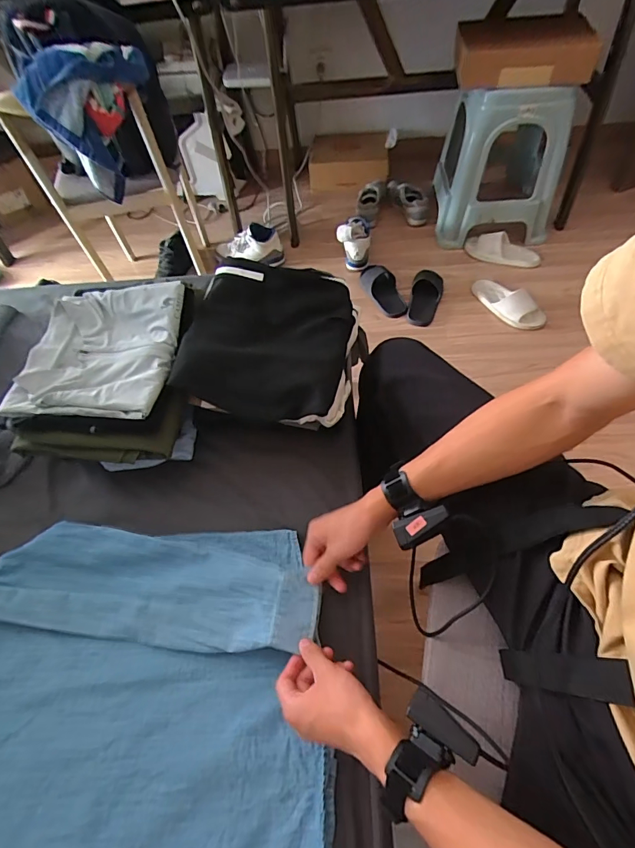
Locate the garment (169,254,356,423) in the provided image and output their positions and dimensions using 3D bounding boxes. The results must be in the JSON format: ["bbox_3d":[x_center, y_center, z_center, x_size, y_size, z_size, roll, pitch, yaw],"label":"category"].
[{"bbox_3d":[-0.080,-0.141,0.668,0.259,0.052,0.287,8,60,10],"label":"garment"}]

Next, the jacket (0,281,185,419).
[{"bbox_3d":[-0.348,-0.124,0.657,0.236,0.047,0.246,3,57,4],"label":"jacket"}]

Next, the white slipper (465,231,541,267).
[{"bbox_3d":[0.677,-0.640,1.507,0.262,0.053,0.110,15,61,14],"label":"white slipper"}]

